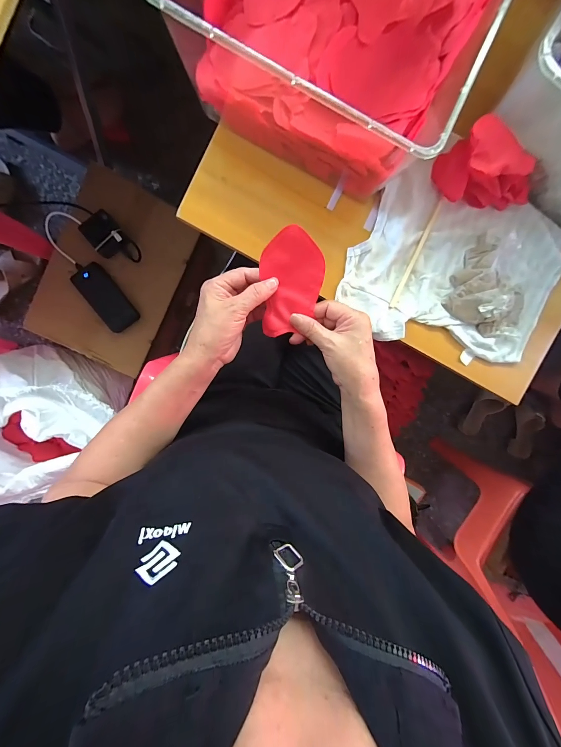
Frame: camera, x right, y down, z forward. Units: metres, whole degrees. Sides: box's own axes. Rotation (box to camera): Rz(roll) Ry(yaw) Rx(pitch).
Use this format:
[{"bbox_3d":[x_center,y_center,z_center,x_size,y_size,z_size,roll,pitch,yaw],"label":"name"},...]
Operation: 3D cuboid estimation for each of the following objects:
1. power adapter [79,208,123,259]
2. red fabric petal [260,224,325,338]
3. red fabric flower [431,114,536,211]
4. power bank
[{"bbox_3d":[-0.400,-0.316,0.651,0.070,0.017,0.082,-36,99,-1],"label":"power adapter"},{"bbox_3d":[0.013,-0.099,0.321,0.067,0.009,0.111,0,118,5],"label":"red fabric petal"},{"bbox_3d":[0.278,-0.259,0.384,0.131,0.072,0.068,34,92,-8],"label":"red fabric flower"},{"bbox_3d":[-0.414,-0.177,0.682,0.076,0.017,0.158,-35,99,-1],"label":"power bank"}]

